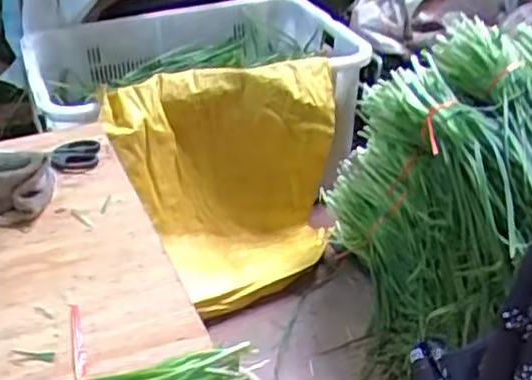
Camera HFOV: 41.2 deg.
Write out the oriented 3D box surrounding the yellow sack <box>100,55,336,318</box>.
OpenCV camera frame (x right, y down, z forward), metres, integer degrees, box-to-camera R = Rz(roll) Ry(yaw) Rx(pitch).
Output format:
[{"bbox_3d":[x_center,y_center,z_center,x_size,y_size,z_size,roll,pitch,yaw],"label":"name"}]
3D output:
[{"bbox_3d":[-0.066,-0.020,1.394,0.485,0.439,0.122,-12,6,-34],"label":"yellow sack"}]

